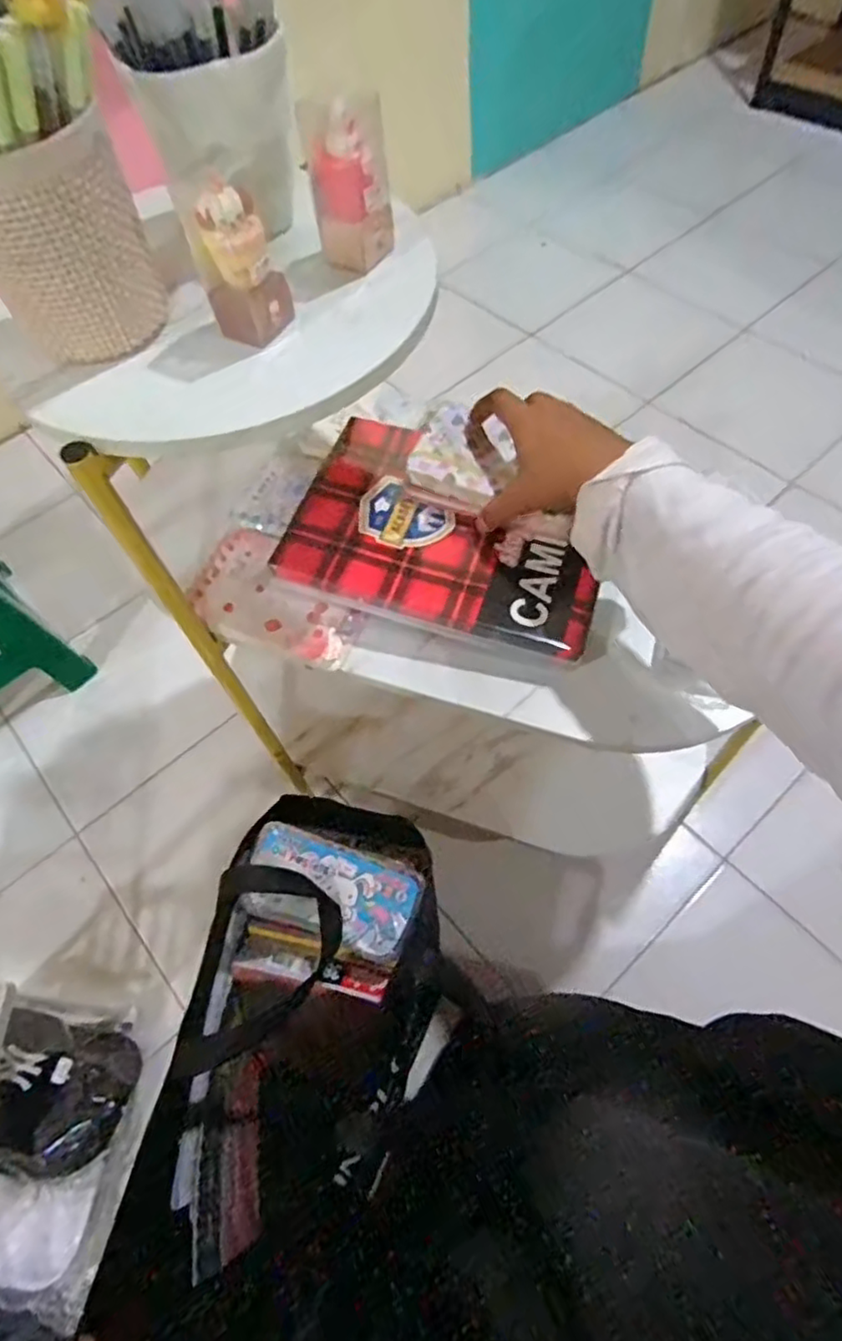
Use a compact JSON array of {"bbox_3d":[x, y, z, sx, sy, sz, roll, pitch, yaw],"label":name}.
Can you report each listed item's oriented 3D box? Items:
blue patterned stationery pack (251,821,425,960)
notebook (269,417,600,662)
[{"bbox_3d":[-0.082,0.195,0.597,0.159,0.020,0.076,16,63,13],"label":"blue patterned stationery pack"},{"bbox_3d":[0.025,-0.113,0.522,0.235,0.018,0.167,18,65,8],"label":"notebook"}]

